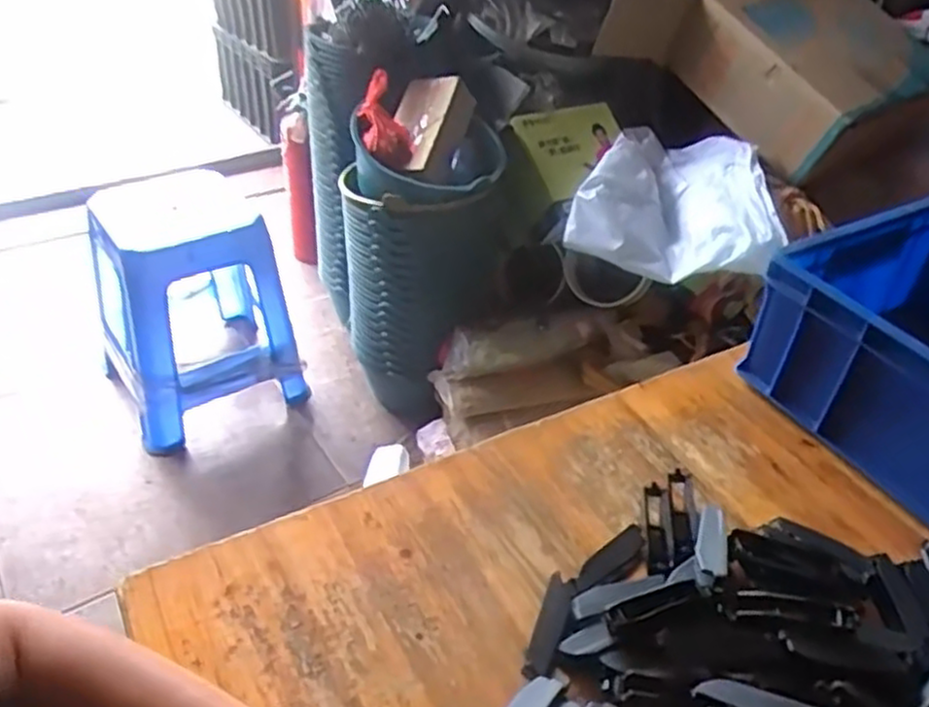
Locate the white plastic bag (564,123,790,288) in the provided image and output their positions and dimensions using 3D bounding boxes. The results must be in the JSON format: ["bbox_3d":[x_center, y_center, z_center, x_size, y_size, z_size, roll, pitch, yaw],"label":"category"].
[{"bbox_3d":[0.416,-0.333,1.543,0.379,0.155,0.419,9,40,5],"label":"white plastic bag"}]

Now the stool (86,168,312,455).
[{"bbox_3d":[-0.554,-0.099,1.519,0.339,0.421,0.336,-22,47,-29],"label":"stool"}]

